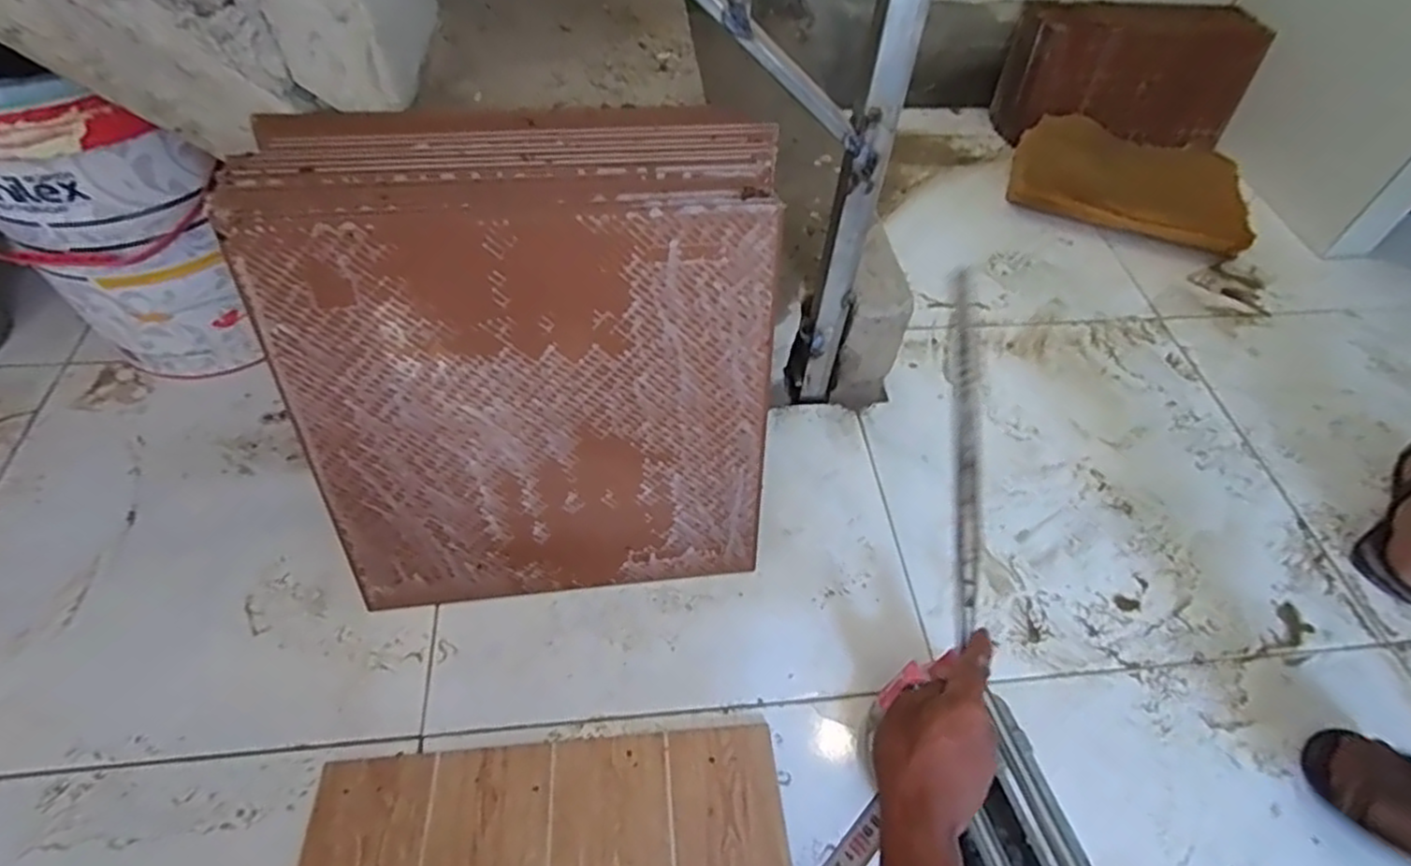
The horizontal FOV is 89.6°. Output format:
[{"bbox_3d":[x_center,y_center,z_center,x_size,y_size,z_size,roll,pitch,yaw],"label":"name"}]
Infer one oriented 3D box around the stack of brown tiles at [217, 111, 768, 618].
[{"bbox_3d":[-0.148,-0.044,0.653,0.386,0.422,0.114,-4,36,-8],"label":"stack of brown tiles"}]

